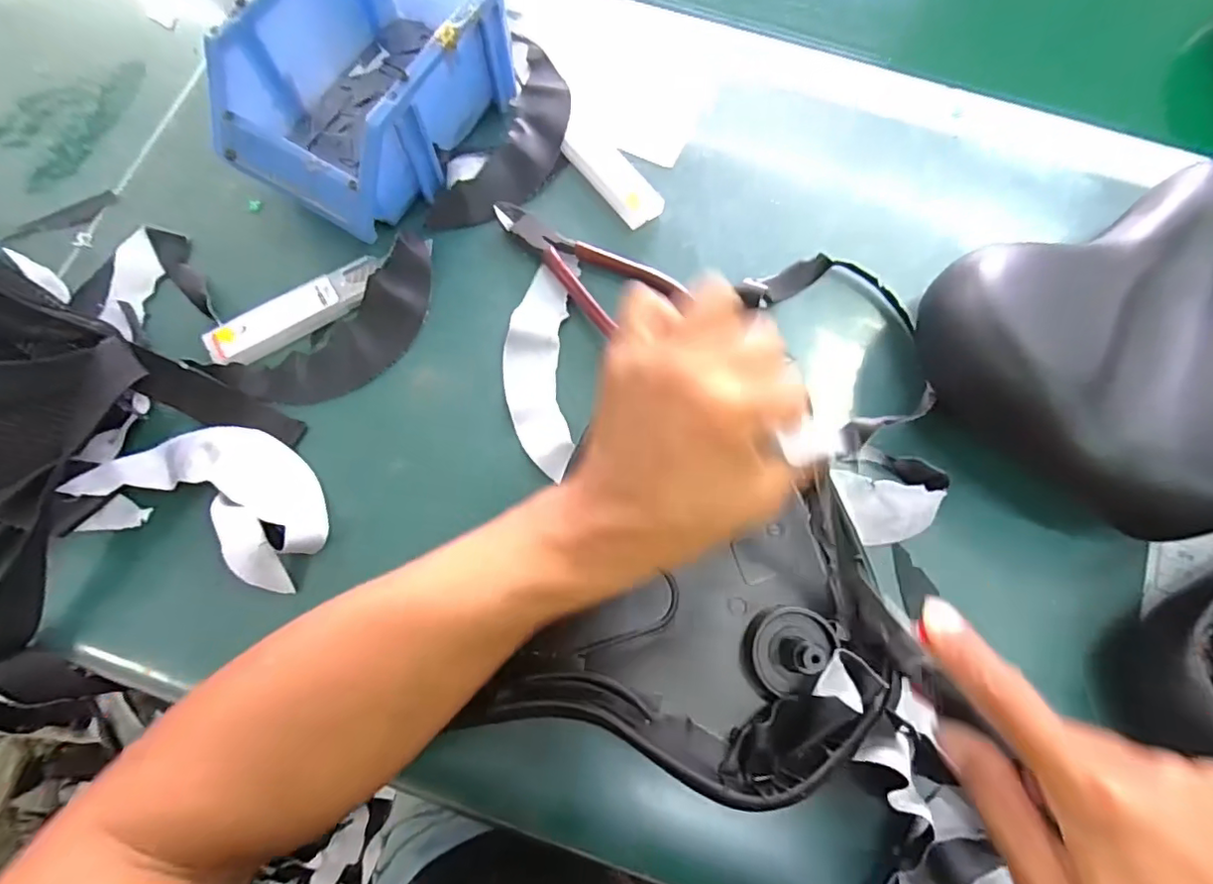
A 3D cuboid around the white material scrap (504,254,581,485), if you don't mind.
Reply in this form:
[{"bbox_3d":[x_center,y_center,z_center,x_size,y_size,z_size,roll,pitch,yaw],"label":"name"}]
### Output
[{"bbox_3d":[-0.040,-0.049,0.344,0.041,0.009,0.139,1,74,0],"label":"white material scrap"}]

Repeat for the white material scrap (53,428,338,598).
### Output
[{"bbox_3d":[-0.215,0.026,0.310,0.128,0.023,0.074,17,74,4],"label":"white material scrap"}]

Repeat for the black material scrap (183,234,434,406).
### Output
[{"bbox_3d":[-0.157,-0.064,0.344,0.145,0.012,0.064,-41,78,-11],"label":"black material scrap"}]

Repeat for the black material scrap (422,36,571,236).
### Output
[{"bbox_3d":[-0.060,-0.200,0.379,0.062,0.014,0.155,21,75,6],"label":"black material scrap"}]

